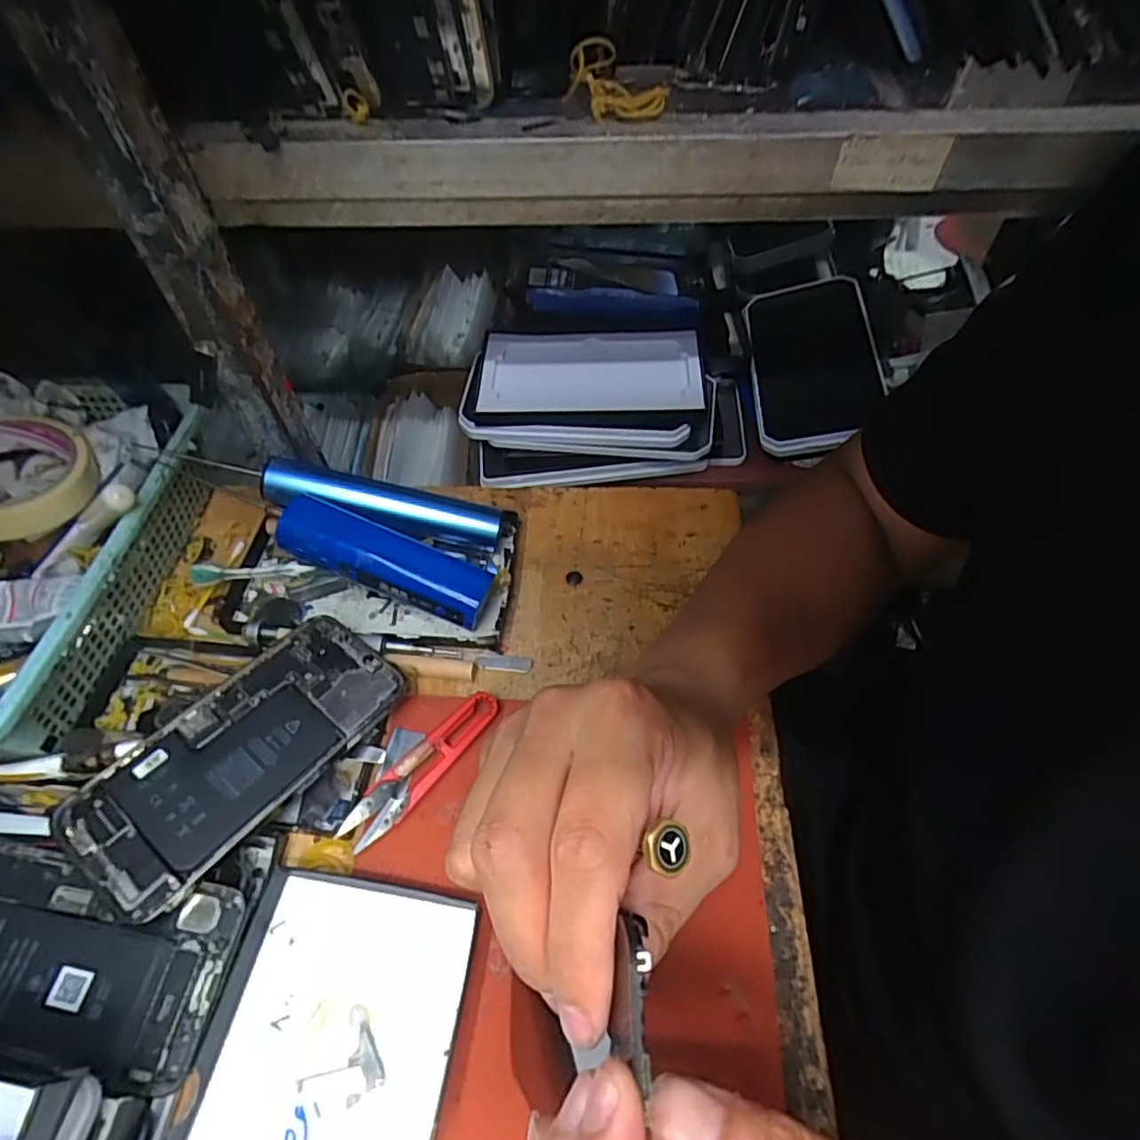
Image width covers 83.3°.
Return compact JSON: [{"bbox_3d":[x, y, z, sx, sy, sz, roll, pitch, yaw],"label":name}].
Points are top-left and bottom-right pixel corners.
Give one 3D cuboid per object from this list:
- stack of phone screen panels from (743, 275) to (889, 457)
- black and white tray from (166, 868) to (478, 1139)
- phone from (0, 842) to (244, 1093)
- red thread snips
[{"bbox_3d":[0.197,-0.170,0.516,0.096,0.025,0.168,-4,68,11],"label":"stack of phone screen panels"},{"bbox_3d":[-0.108,0.227,0.262,0.103,0.011,0.180,6,54,6],"label":"black and white tray"},{"bbox_3d":[-0.228,0.165,0.278,0.153,0.007,0.071,11,60,1],"label":"phone"},{"bbox_3d":[-0.079,0.106,0.346,0.022,0.016,0.101,35,62,24],"label":"red thread snips"}]

